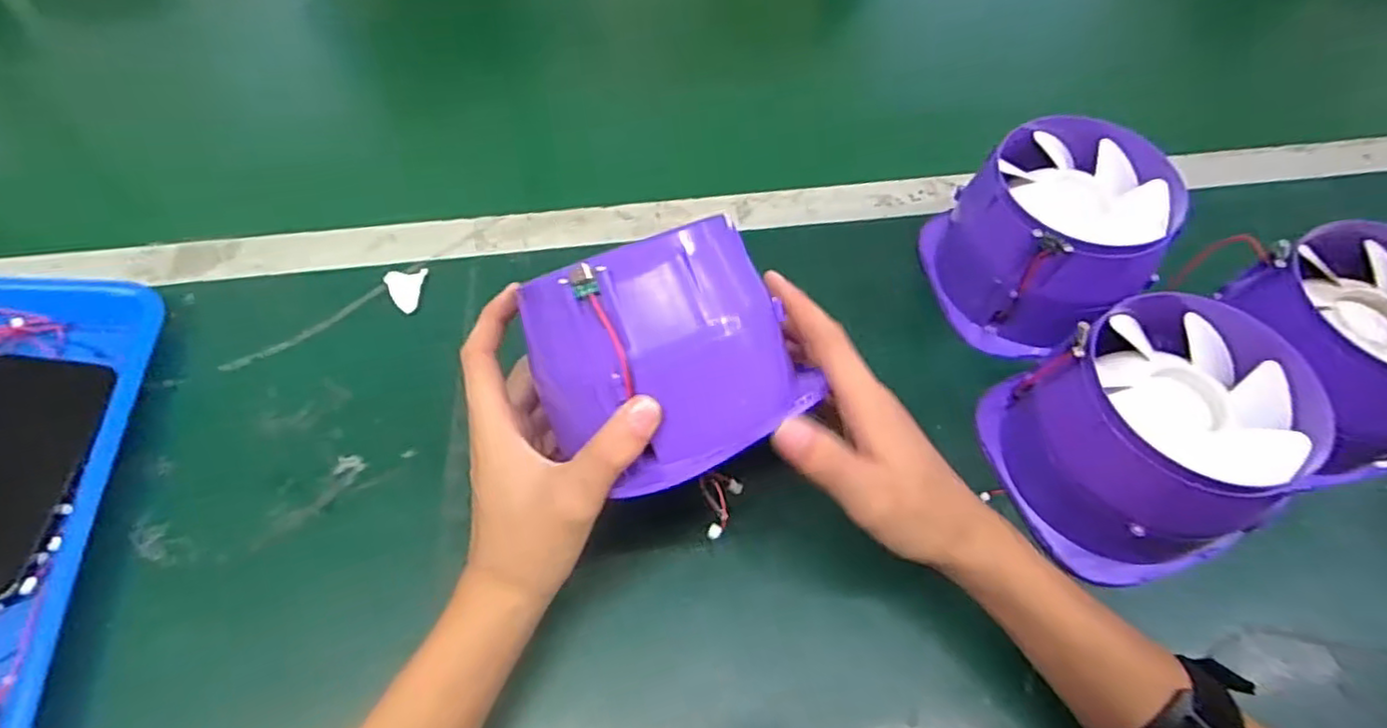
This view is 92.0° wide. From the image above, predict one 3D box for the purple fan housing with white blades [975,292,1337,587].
[{"bbox_3d":[0.253,0.040,0.375,0.127,0.097,0.131,-14,59,-10],"label":"purple fan housing with white blades"}]

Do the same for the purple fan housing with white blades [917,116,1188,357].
[{"bbox_3d":[0.241,-0.085,0.456,0.120,0.100,0.123,1,58,-1],"label":"purple fan housing with white blades"}]

